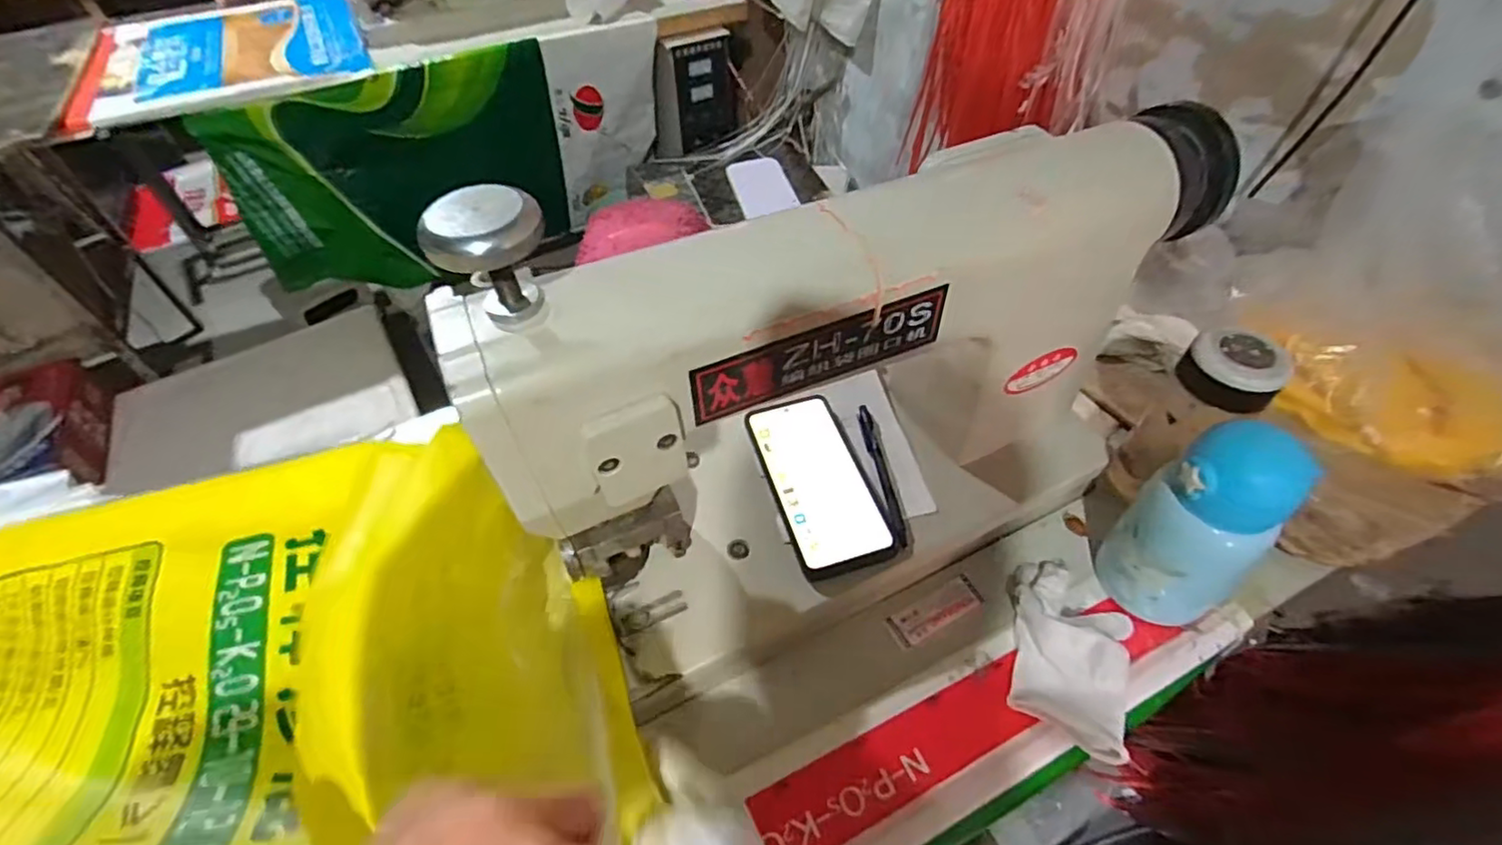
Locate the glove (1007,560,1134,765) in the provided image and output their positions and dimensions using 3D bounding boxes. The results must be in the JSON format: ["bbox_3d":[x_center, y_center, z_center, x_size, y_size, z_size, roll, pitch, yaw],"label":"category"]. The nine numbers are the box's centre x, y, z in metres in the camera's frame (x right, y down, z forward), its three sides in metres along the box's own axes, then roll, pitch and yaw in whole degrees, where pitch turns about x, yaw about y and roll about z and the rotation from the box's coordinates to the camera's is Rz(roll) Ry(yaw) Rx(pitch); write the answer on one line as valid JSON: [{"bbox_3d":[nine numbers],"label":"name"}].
[{"bbox_3d":[0.241,0.166,0.480,0.087,0.037,0.137,20,54,18],"label":"glove"}]

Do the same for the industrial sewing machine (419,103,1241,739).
[{"bbox_3d":[0.098,-0.017,0.434,0.514,0.341,0.233,-23,53,-16],"label":"industrial sewing machine"}]

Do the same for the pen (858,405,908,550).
[{"bbox_3d":[0.111,0.041,0.534,0.013,0.007,0.139,-7,50,-4],"label":"pen"}]

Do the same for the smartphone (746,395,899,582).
[{"bbox_3d":[0.055,0.046,0.526,0.079,0.015,0.163,-14,51,-9],"label":"smartphone"}]

